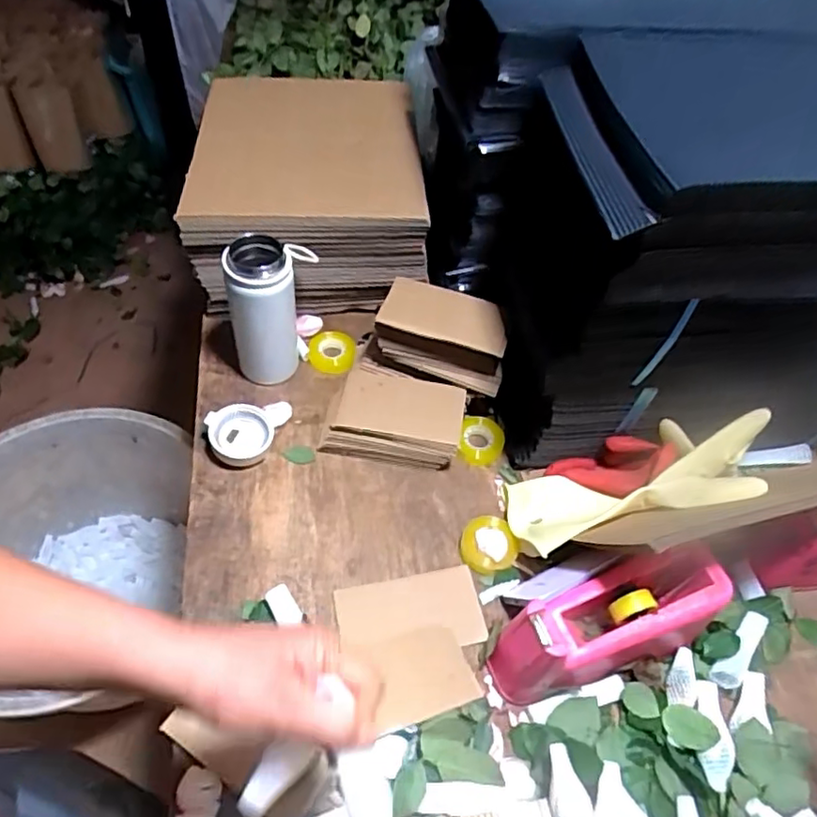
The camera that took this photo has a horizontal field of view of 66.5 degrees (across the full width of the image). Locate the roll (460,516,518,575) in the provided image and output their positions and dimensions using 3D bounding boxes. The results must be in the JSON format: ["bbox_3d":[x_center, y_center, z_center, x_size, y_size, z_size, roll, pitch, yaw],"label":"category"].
[{"bbox_3d":[0.082,0.138,0.633,0.056,0.018,0.056,3,52,-4],"label":"roll"}]

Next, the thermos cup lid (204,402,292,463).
[{"bbox_3d":[-0.170,0.025,0.689,0.098,0.036,0.063,-22,57,-21],"label":"thermos cup lid"}]

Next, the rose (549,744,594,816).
[{"bbox_3d":[0.124,0.306,0.483,0.033,0.026,0.076,-9,53,-13],"label":"rose"}]

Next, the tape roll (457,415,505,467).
[{"bbox_3d":[0.084,0.037,0.715,0.050,0.026,0.060,11,52,3],"label":"tape roll"}]

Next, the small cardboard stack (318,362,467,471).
[{"bbox_3d":[-0.016,0.010,0.706,0.152,0.056,0.108,9,52,2],"label":"small cardboard stack"}]

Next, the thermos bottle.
[{"bbox_3d":[-0.155,-0.116,0.710,0.084,0.168,0.090,5,52,-2],"label":"thermos bottle"}]

